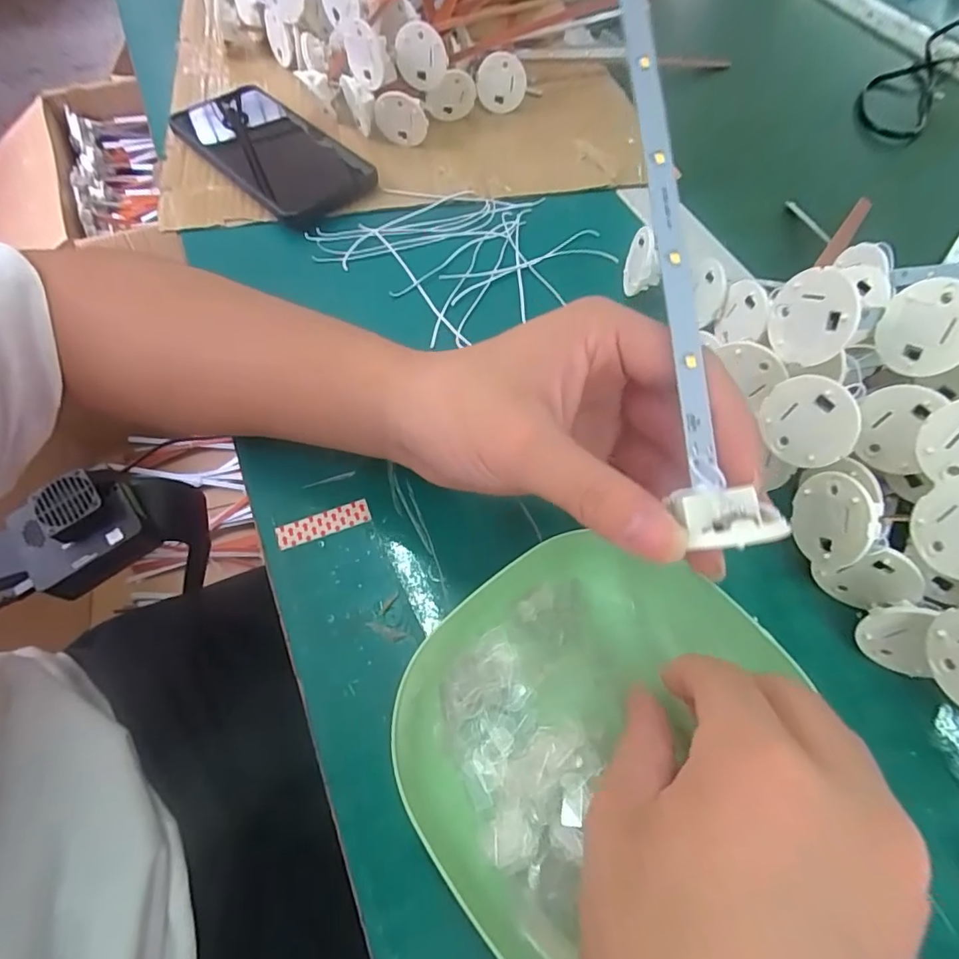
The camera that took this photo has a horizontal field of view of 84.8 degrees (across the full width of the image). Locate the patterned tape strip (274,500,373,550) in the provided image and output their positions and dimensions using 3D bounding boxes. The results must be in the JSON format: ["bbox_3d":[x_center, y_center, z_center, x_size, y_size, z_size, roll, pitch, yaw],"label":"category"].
[{"bbox_3d":[-0.075,0.022,0.253,0.044,0.004,0.011,-19,77,-11],"label":"patterned tape strip"}]

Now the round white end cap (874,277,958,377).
[{"bbox_3d":[0.189,-0.063,0.221,0.011,0.037,0.037,-17,63,-13],"label":"round white end cap"}]

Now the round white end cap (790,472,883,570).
[{"bbox_3d":[0.146,0.017,0.218,0.005,0.038,0.037,1,68,-14],"label":"round white end cap"}]

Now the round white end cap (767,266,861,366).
[{"bbox_3d":[0.139,-0.068,0.221,0.004,0.038,0.037,-5,16,-23],"label":"round white end cap"}]

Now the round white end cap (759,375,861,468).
[{"bbox_3d":[0.139,-0.024,0.224,0.006,0.037,0.038,-19,100,-34],"label":"round white end cap"}]

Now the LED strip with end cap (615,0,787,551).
[{"bbox_3d":[0.056,-0.125,0.170,0.023,0.018,0.292,-5,82,-7],"label":"LED strip with end cap"}]

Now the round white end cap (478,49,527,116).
[{"bbox_3d":[0.018,-0.315,0.414,0.038,0.036,0.012,-6,61,-7],"label":"round white end cap"}]

